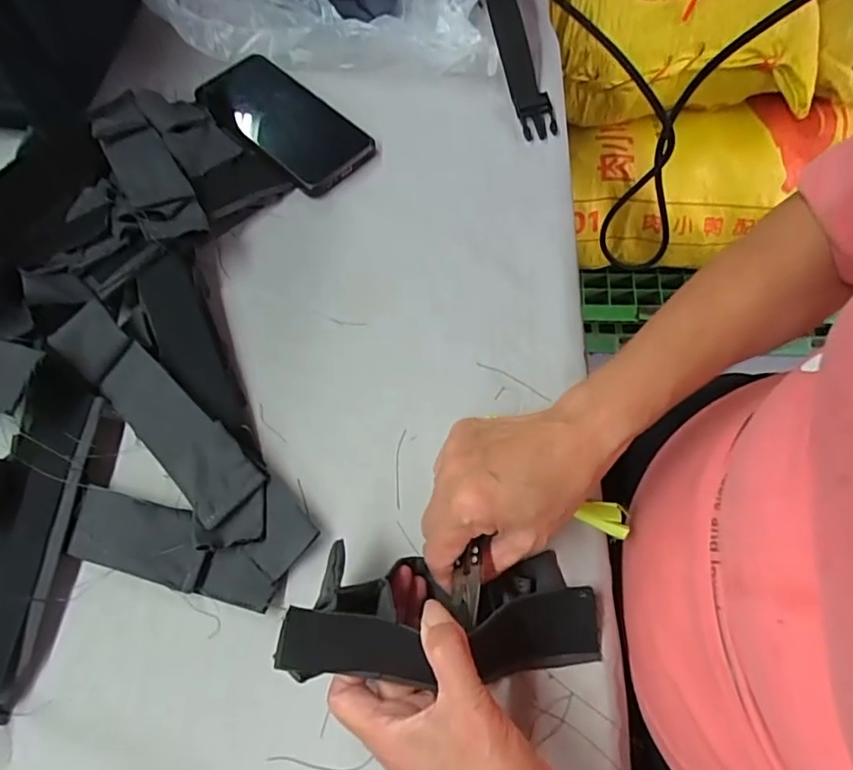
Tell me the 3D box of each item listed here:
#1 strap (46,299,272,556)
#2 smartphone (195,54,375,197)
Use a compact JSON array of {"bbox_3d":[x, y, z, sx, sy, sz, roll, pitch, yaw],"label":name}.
[{"bbox_3d":[-0.175,0.022,0.371,0.054,0.014,0.198,-42,77,-1],"label":"strap"},{"bbox_3d":[-0.126,-0.231,0.486,0.081,0.013,0.163,-41,72,-13],"label":"smartphone"}]

